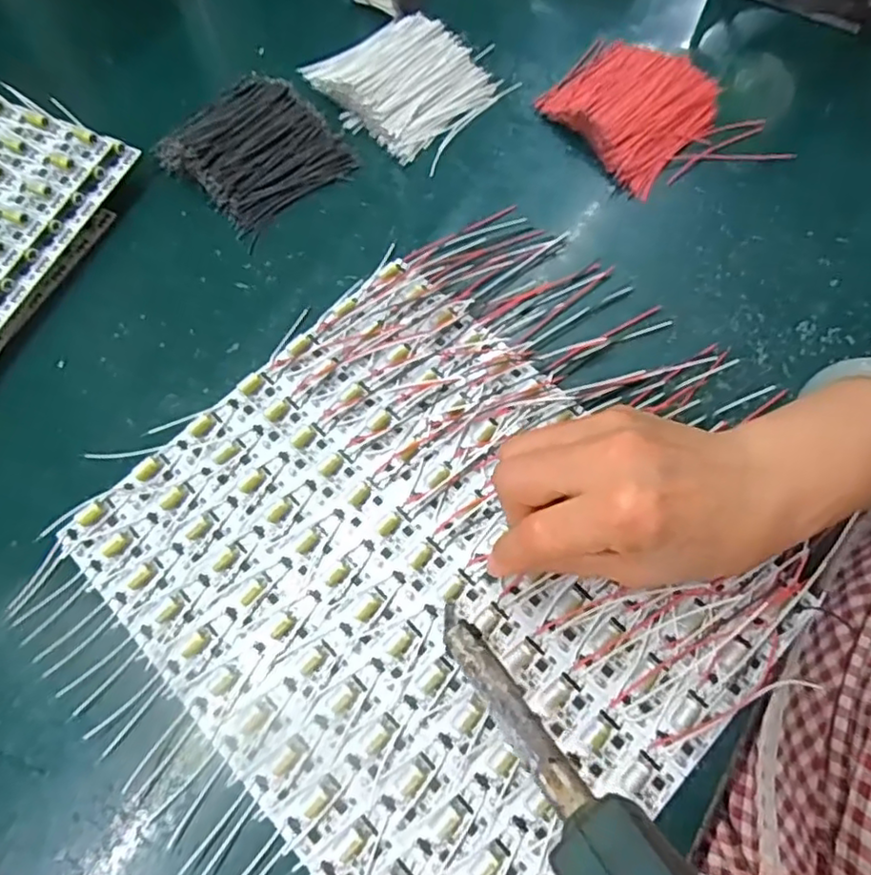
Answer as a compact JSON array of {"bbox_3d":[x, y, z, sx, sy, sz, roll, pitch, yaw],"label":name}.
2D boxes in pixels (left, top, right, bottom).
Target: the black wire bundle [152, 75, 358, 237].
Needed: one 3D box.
[{"bbox_3d":[-0.114,-0.185,0.399,0.094,0.020,0.091,42,75,15],"label":"black wire bundle"}]

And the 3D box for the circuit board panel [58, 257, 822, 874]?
[{"bbox_3d":[-0.007,0.064,0.305,0.236,0.013,0.283,-43,74,-14],"label":"circuit board panel"}]

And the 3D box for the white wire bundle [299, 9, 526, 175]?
[{"bbox_3d":[-0.023,-0.244,0.421,0.116,0.018,0.097,37,74,14],"label":"white wire bundle"}]

